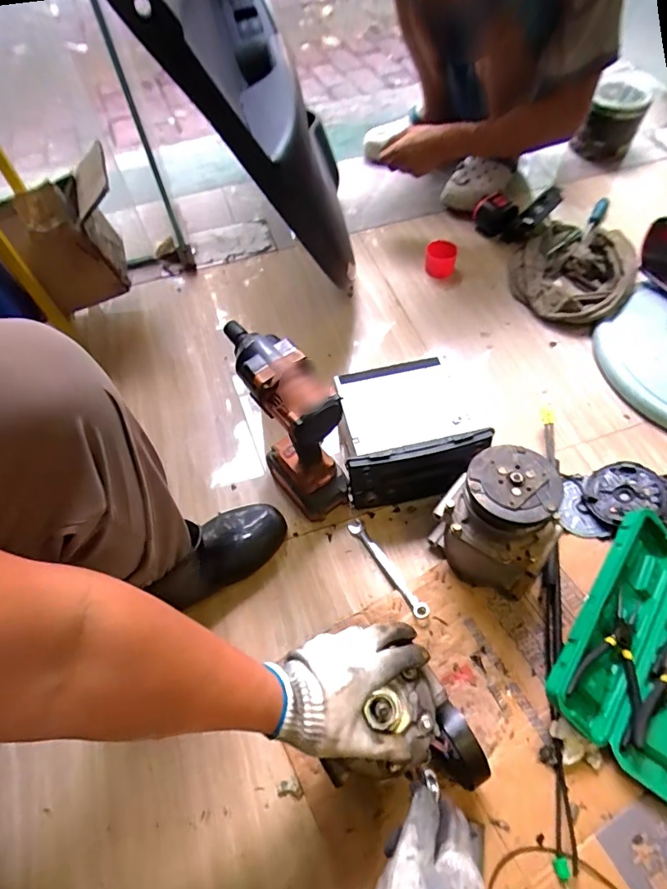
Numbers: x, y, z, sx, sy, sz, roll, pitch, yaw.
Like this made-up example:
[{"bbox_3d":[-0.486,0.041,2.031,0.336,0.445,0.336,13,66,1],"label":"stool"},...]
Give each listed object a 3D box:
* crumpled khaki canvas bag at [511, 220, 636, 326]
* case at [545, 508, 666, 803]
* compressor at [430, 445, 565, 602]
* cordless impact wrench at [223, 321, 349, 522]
[{"bbox_3d":[0.501,-0.382,0.980,0.231,0.065,0.332,21,63,15],"label":"crumpled khaki canvas bag"},{"bbox_3d":[0.404,0.247,0.567,0.209,0.078,0.288,33,67,20],"label":"case"},{"bbox_3d":[0.210,0.101,0.606,0.144,0.193,0.122,25,64,17],"label":"compressor"},{"bbox_3d":[-0.065,-0.025,0.648,0.078,0.284,0.184,-32,63,-15],"label":"cordless impact wrench"}]

